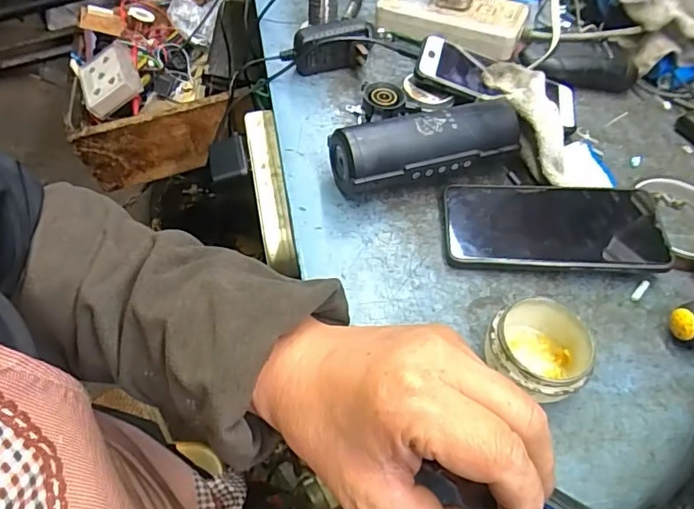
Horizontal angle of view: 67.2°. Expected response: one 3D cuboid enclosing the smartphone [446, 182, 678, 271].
[{"bbox_3d":[0.158,-0.021,0.402,0.160,0.013,0.078,3,52,1],"label":"smartphone"}]

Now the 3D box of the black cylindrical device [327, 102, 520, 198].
[{"bbox_3d":[0.065,-0.083,0.420,0.152,0.051,0.054,-11,56,-14],"label":"black cylindrical device"}]

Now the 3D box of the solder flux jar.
[{"bbox_3d":[0.119,0.062,0.332,0.060,0.040,0.058,3,53,-4],"label":"solder flux jar"}]

